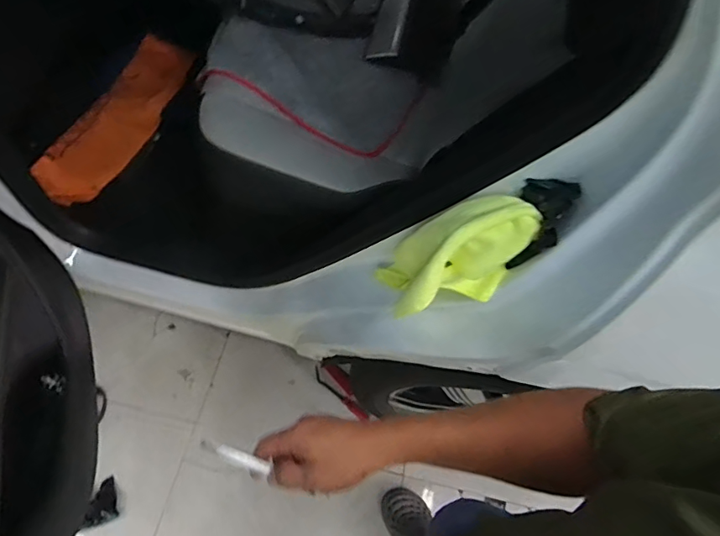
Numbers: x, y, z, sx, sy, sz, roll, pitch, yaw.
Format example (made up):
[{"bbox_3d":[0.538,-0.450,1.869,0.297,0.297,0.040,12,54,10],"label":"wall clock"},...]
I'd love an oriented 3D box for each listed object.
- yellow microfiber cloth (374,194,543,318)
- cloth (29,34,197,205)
[{"bbox_3d":[0.104,0.006,0.659,0.107,0.304,0.114,23,61,-24],"label":"yellow microfiber cloth"},{"bbox_3d":[-0.640,-0.382,1.302,0.206,0.034,0.532,21,64,7],"label":"cloth"}]

